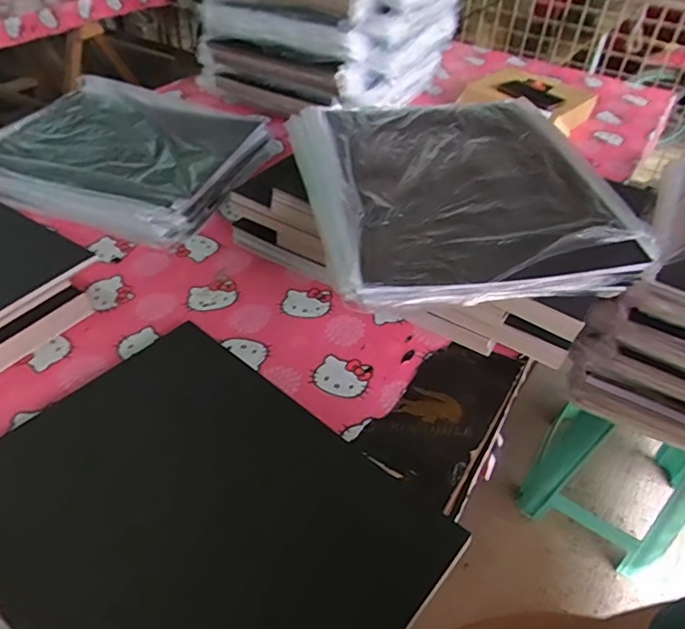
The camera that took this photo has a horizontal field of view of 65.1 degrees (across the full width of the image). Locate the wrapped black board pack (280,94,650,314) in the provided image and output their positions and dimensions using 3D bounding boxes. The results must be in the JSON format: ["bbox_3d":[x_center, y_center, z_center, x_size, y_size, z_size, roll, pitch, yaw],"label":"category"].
[{"bbox_3d":[0.173,-0.213,0.841,0.448,0.052,0.489,-6,44,-11],"label":"wrapped black board pack"}]

